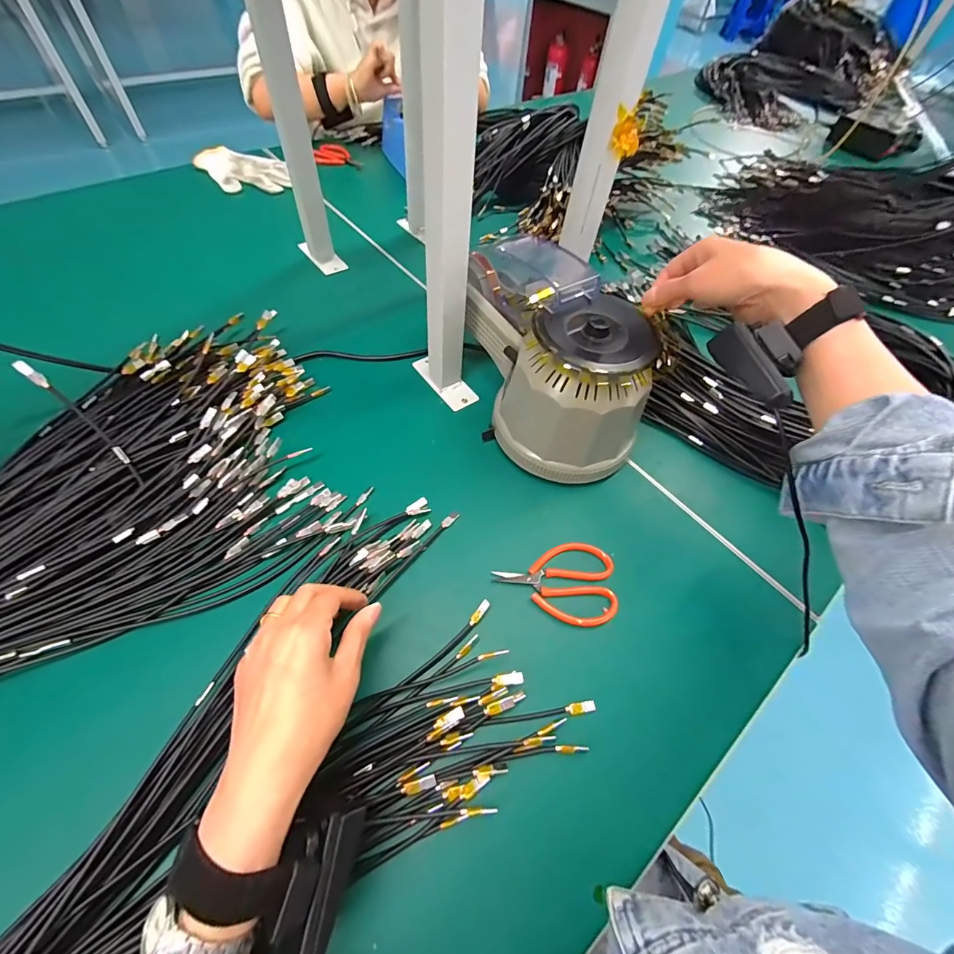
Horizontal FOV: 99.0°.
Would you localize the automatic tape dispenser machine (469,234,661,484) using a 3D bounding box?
[{"bbox_3d":[0.077,-0.130,0.455,0.145,0.159,0.248,-7,58,-9],"label":"automatic tape dispenser machine"}]

